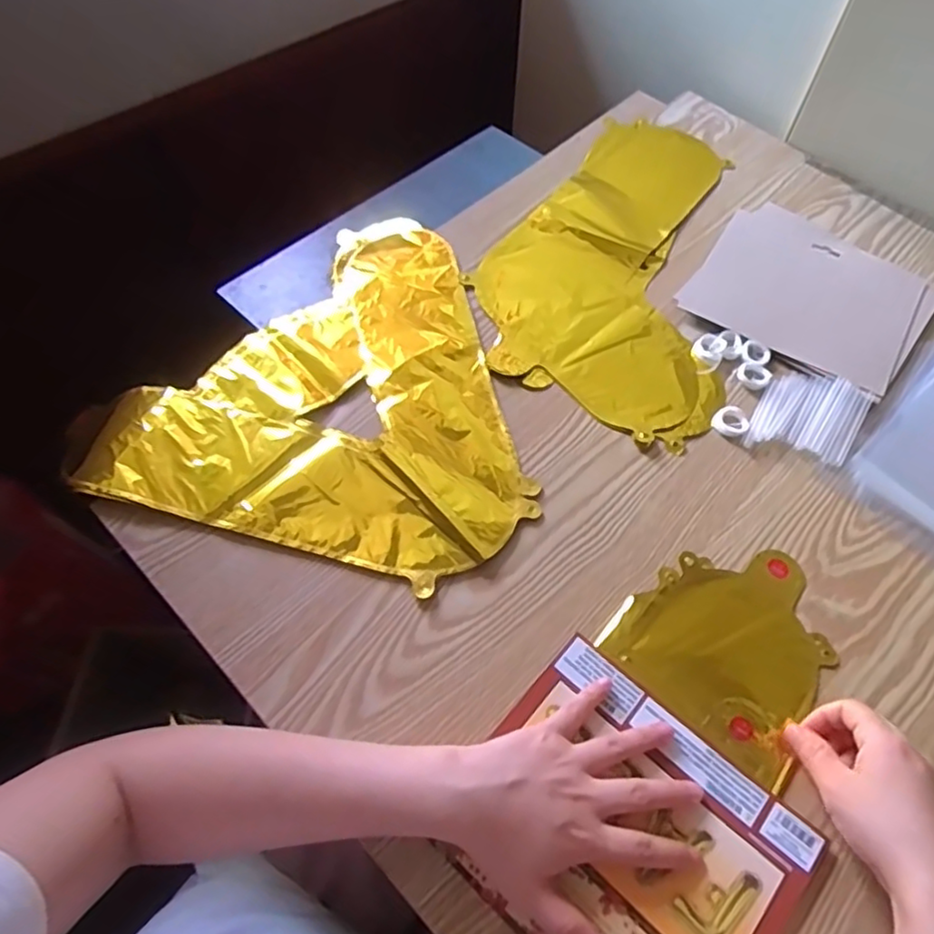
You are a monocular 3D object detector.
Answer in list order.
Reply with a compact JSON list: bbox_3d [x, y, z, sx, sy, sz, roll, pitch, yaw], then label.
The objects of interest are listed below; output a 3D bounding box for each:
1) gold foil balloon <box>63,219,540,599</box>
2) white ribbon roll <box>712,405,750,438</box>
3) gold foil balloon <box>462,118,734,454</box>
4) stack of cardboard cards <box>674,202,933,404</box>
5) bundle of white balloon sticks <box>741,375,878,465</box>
[{"bbox_3d":[-0.087,-0.053,0.549,0.320,0.011,0.366,37,65,18],"label":"gold foil balloon"},{"bbox_3d":[0.222,-0.038,0.552,0.028,0.006,0.030,1,60,-1],"label":"white ribbon roll"},{"bbox_3d":[0.151,-0.209,0.651,0.230,0.010,0.394,18,61,9],"label":"gold foil balloon"},{"bbox_3d":[0.327,-0.167,0.626,0.198,0.006,0.182,34,64,17],"label":"stack of cardboard cards"},{"bbox_3d":[0.286,-0.041,0.551,0.078,0.008,0.097,29,63,15],"label":"bundle of white balloon sticks"}]

